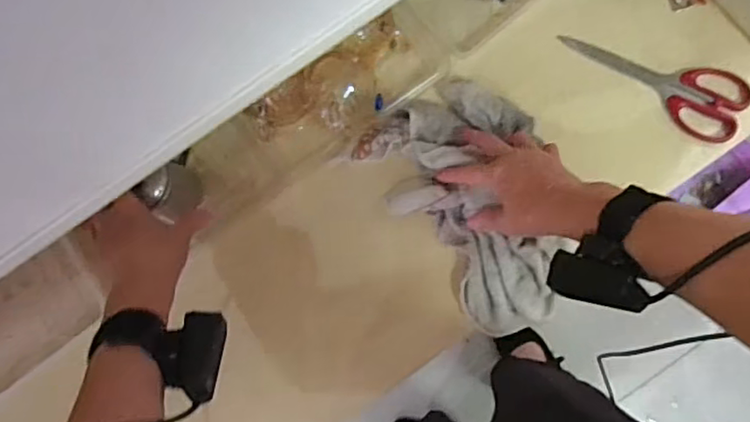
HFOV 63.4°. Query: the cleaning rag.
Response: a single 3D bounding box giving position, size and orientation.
[{"bbox_3d":[0.104,-0.007,0.635,0.173,0.070,0.264,-23,82,4],"label":"cleaning rag"}]

